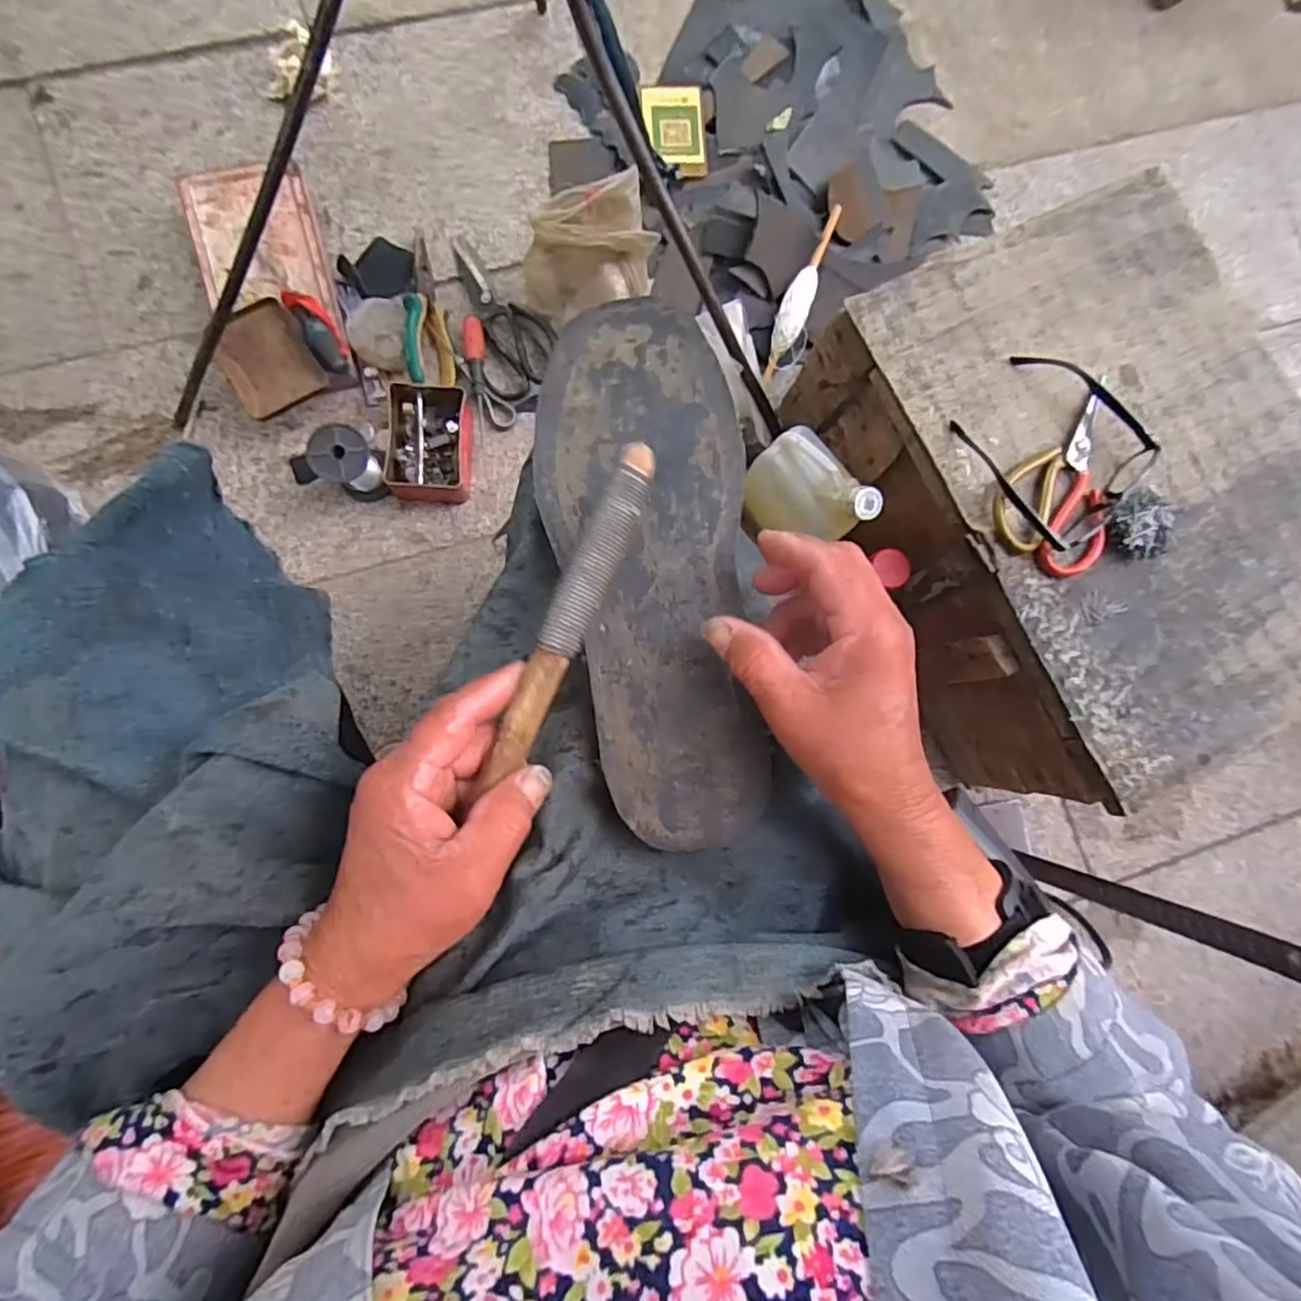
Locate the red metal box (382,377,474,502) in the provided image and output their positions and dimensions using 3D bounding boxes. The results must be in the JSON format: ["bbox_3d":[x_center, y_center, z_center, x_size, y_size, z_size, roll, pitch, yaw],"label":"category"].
[{"bbox_3d":[-0.239,-0.222,0.709,0.082,0.047,0.125,1,85,-5],"label":"red metal box"}]

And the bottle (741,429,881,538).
[{"bbox_3d":[0.160,-0.150,0.642,0.123,0.101,0.068,46,40,17],"label":"bottle"}]

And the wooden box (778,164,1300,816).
[{"bbox_3d":[0.401,-0.146,0.638,0.343,0.191,0.474,-30,89,-7],"label":"wooden box"}]

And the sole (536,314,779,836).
[{"bbox_3d":[0.002,-0.042,0.332,0.100,0.014,0.274,-6,86,-6],"label":"sole"}]

